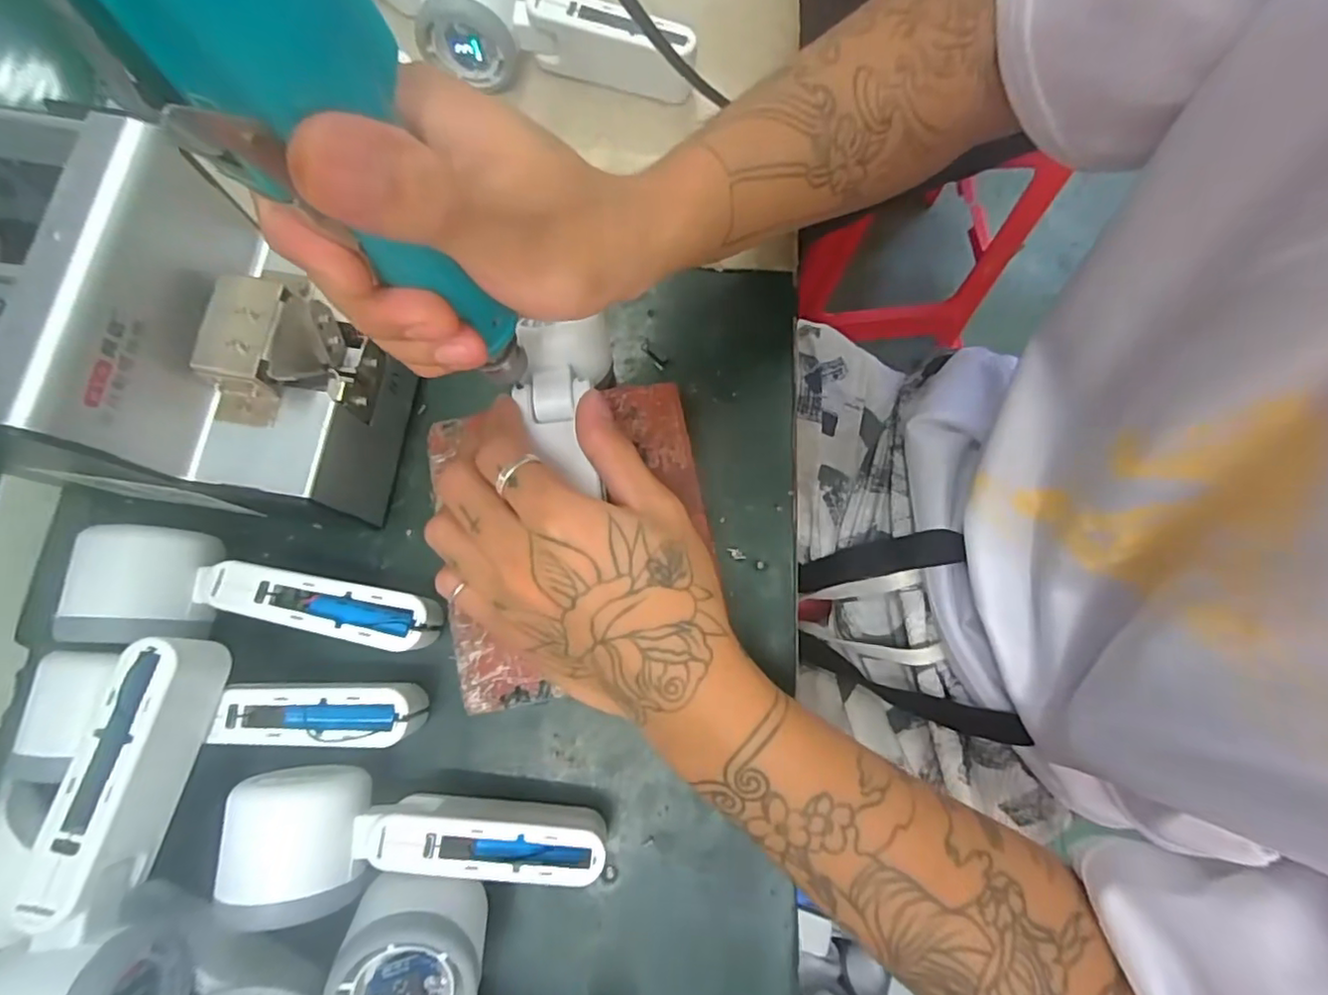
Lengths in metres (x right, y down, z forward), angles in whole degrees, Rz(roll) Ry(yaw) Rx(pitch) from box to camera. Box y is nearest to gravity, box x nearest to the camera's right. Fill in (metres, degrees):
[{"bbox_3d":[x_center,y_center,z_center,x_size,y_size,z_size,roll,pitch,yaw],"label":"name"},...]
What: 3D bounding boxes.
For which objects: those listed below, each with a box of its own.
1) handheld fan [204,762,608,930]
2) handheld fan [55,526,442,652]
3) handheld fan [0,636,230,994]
[{"bbox_3d":[-0.107,0.156,0.276,0.160,0.059,0.055,4,78,-1],"label":"handheld fan"},{"bbox_3d":[-0.192,0.046,0.302,0.152,0.058,0.051,2,78,-1],"label":"handheld fan"},{"bbox_3d":[-0.216,0.141,0.239,0.060,0.051,0.166,5,78,1],"label":"handheld fan"}]

